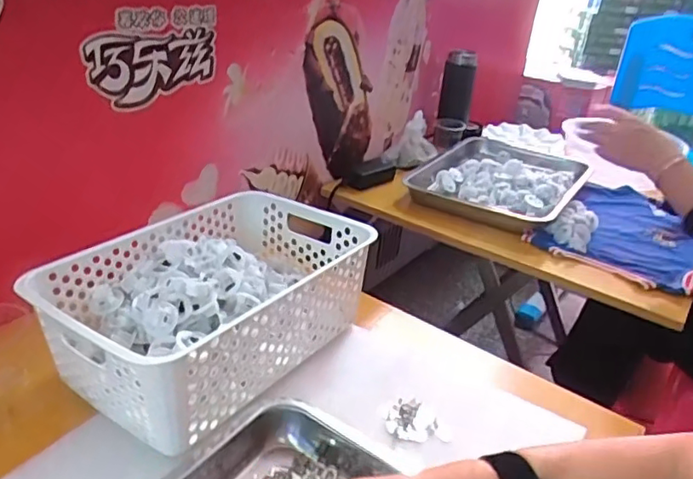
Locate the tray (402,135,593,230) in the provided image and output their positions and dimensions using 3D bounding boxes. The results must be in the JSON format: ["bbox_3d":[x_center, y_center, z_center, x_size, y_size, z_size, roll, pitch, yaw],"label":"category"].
[{"bbox_3d":[0.281,-0.112,1.077,0.271,0.048,0.314,21,31,26],"label":"tray"}]

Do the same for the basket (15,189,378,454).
[{"bbox_3d":[-0.143,0.062,0.625,0.217,0.115,0.318,25,33,31],"label":"basket"}]

